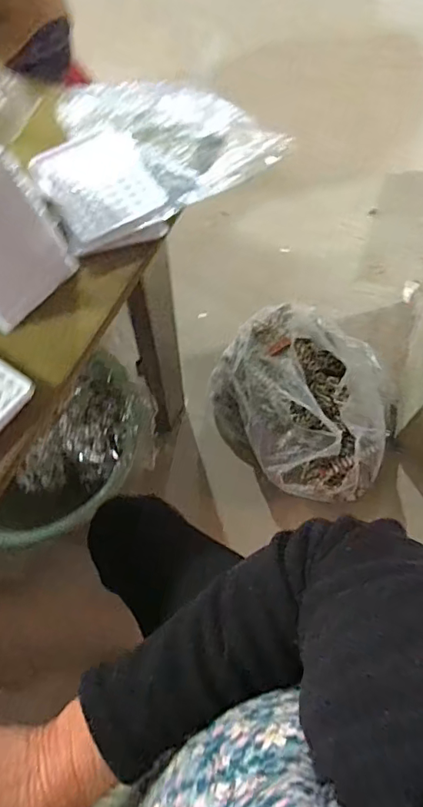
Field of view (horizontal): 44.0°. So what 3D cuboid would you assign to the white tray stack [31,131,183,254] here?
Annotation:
[{"bbox_3d":[-0.112,-0.223,0.540,0.112,0.020,0.148,-25,66,-12],"label":"white tray stack"}]

